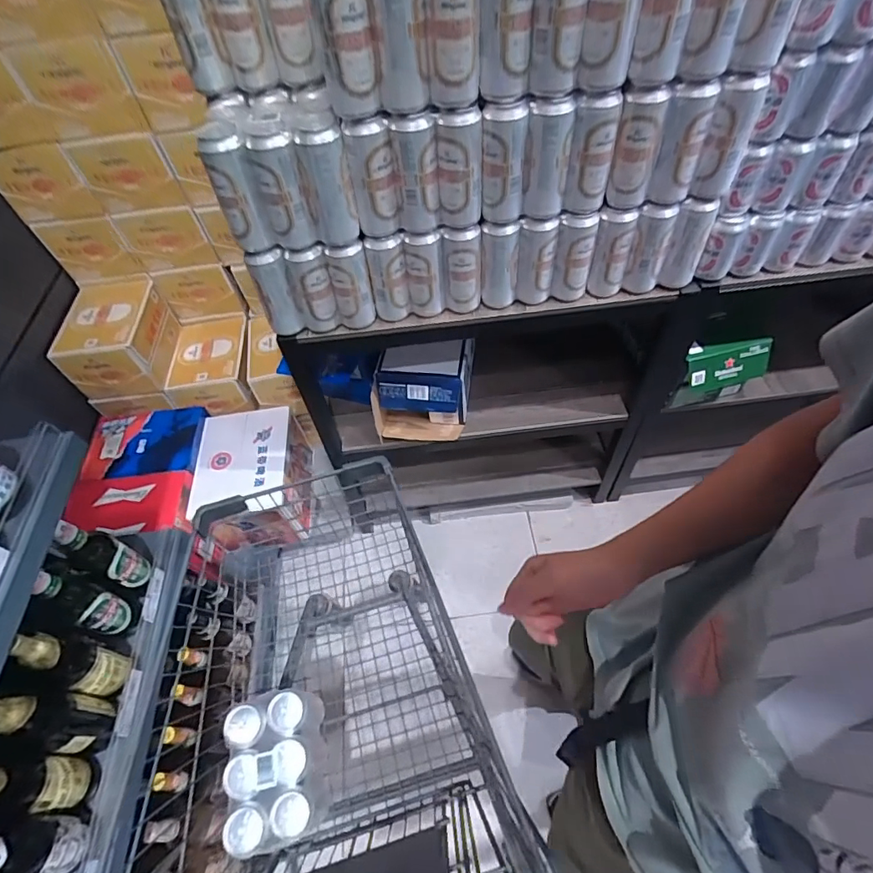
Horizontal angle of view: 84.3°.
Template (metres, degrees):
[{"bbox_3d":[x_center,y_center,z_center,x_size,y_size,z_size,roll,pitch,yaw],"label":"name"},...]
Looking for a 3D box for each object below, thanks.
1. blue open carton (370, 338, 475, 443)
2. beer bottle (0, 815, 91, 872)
[{"bbox_3d":[-0.033,-0.107,1.195,0.251,0.199,0.174,-3,53,4],"label":"blue open carton"},{"bbox_3d":[-0.557,0.552,0.642,0.061,0.190,0.070,-7,53,1],"label":"beer bottle"}]

